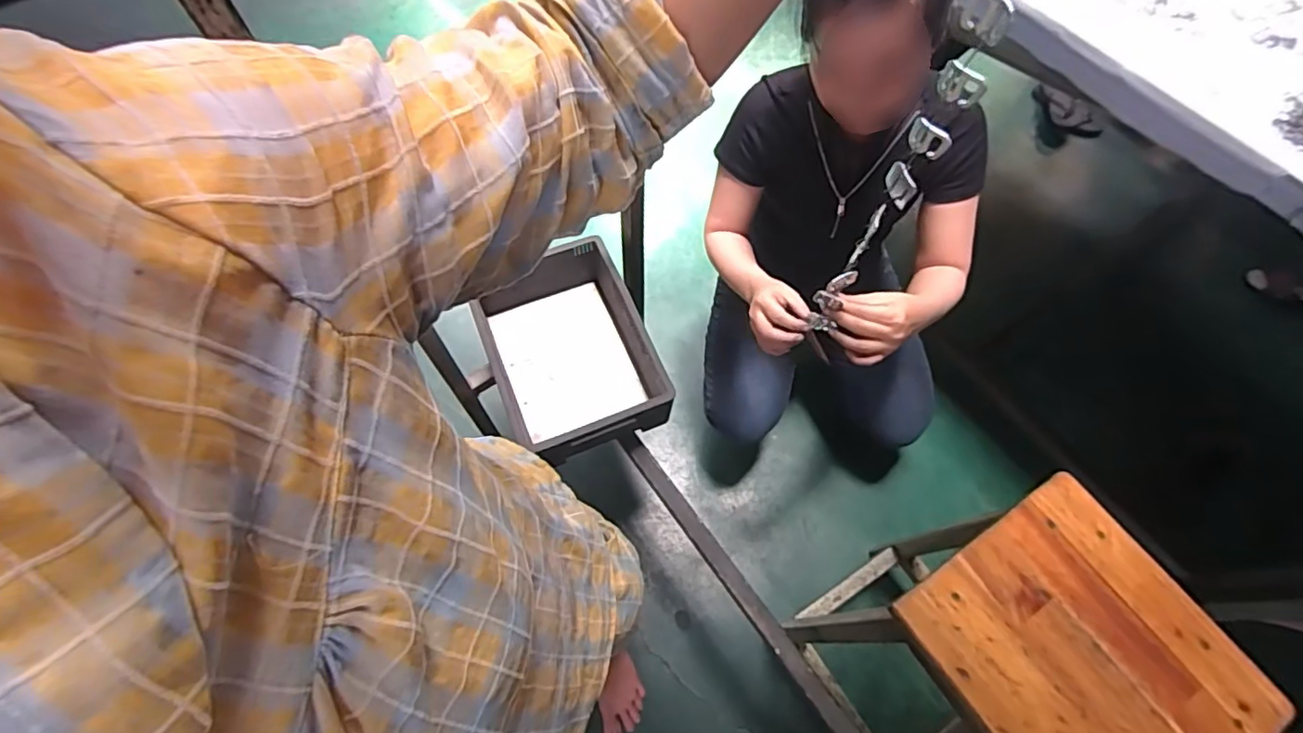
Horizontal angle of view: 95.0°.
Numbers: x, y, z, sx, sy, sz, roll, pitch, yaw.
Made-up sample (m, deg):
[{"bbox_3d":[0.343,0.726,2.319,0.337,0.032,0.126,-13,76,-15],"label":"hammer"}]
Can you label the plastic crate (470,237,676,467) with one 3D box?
[{"bbox_3d":[-0.135,-0.017,1.007,0.253,0.137,0.335,-21,67,-12],"label":"plastic crate"}]

